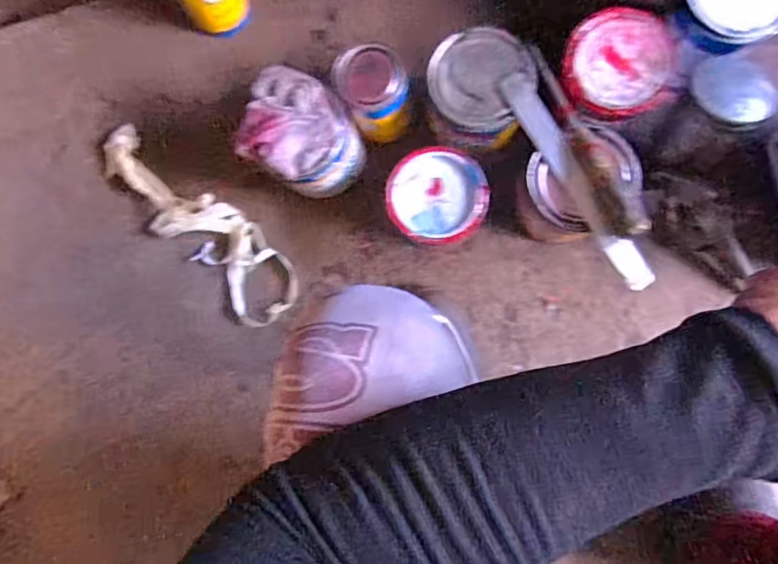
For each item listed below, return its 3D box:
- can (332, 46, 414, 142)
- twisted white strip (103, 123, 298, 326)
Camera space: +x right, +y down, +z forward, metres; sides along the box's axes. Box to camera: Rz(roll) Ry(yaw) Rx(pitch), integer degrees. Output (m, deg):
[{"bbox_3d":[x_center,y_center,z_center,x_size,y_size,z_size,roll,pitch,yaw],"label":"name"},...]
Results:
[{"bbox_3d":[-0.013,-0.206,0.619,0.070,0.107,0.073,0,88,5],"label":"can"},{"bbox_3d":[-0.246,-0.077,0.709,0.313,0.035,0.093,45,92,5],"label":"twisted white strip"}]

